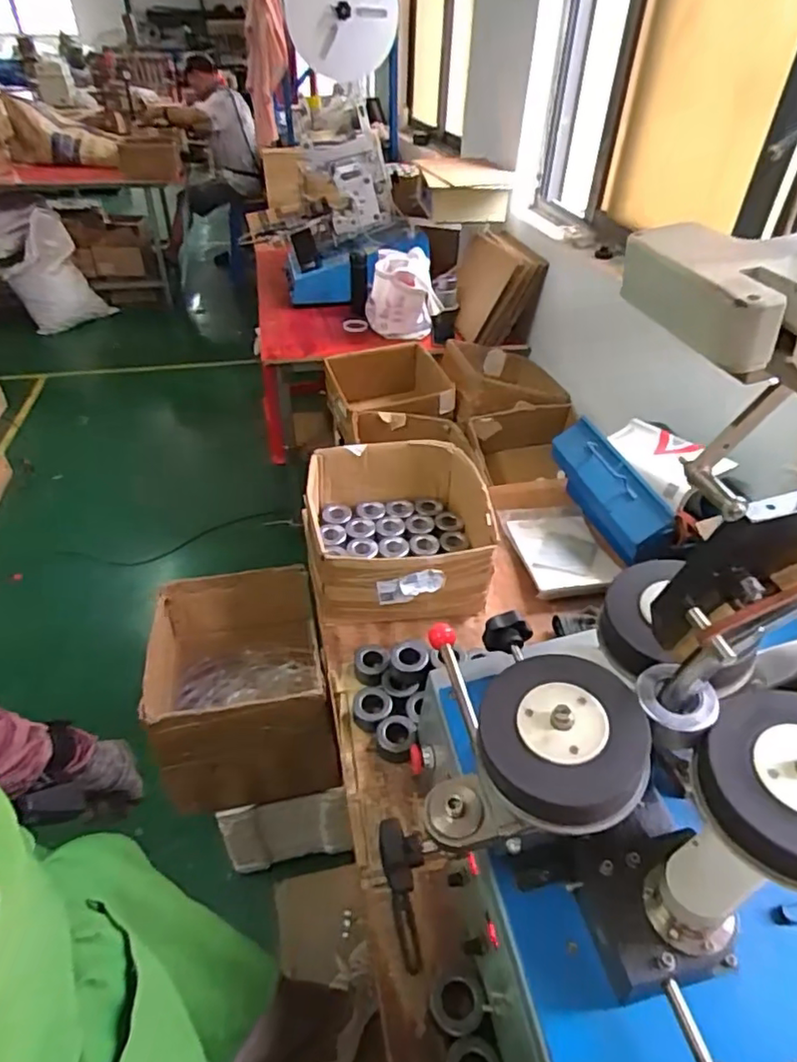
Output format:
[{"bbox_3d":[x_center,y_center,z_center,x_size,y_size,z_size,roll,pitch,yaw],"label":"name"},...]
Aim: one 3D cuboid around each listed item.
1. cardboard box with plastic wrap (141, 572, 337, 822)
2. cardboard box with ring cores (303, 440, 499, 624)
[{"bbox_3d":[-0.299,0.304,1.163,0.322,0.309,0.321,-6,41,-10],"label":"cardboard box with plastic wrap"},{"bbox_3d":[0.003,0.000,1.166,0.330,0.172,0.358,1,40,-2],"label":"cardboard box with ring cores"}]

